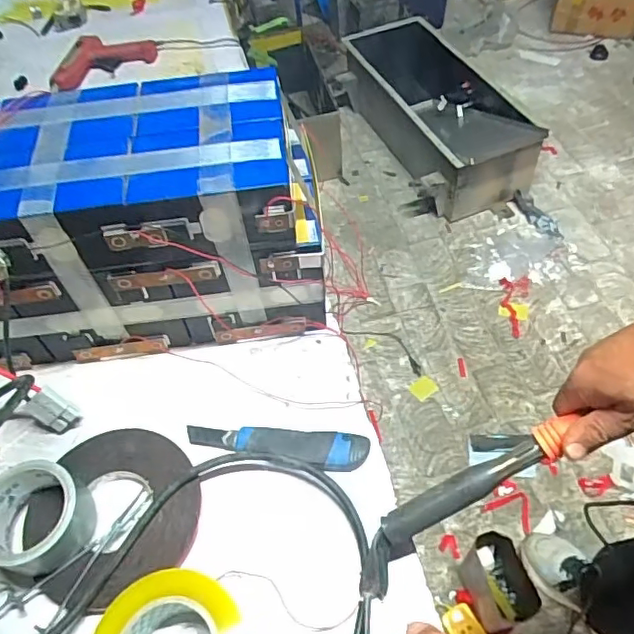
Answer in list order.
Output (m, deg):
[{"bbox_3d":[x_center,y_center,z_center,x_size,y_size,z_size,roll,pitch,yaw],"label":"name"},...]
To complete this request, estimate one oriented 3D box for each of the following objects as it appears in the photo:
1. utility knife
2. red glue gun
[{"bbox_3d":[-0.044,0.138,0.594,0.193,0.030,0.039,4,55,8],"label":"utility knife"},{"bbox_3d":[-0.426,-0.501,1.093,0.209,0.044,0.122,-29,57,-16],"label":"red glue gun"}]

